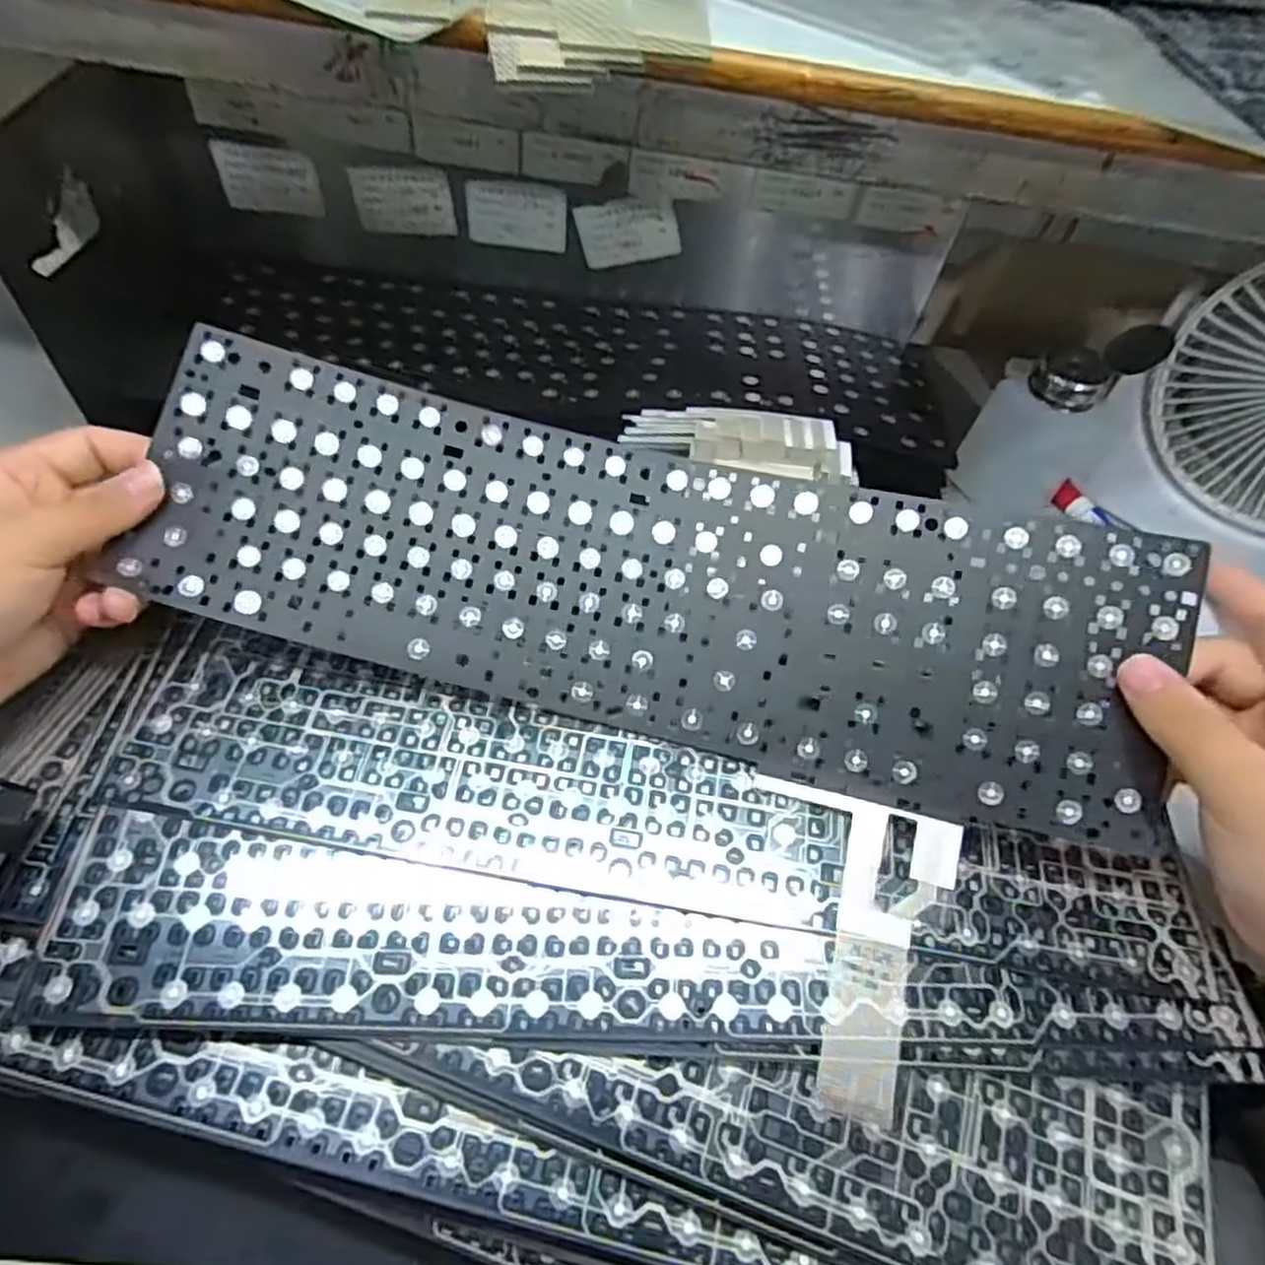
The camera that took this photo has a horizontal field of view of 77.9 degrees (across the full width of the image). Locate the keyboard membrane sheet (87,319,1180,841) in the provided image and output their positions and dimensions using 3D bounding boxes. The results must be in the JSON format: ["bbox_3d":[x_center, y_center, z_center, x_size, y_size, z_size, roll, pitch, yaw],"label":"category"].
[{"bbox_3d":[0.002,-0.022,0.326,0.407,0.029,0.122,15,83,6],"label":"keyboard membrane sheet"}]

